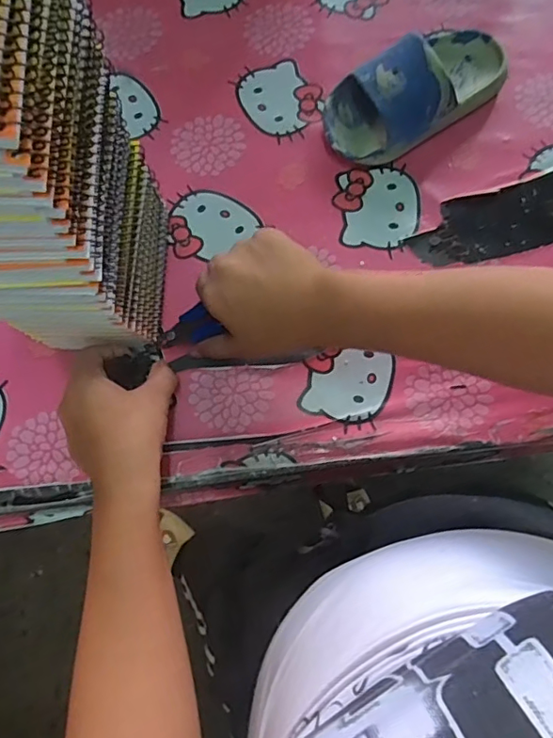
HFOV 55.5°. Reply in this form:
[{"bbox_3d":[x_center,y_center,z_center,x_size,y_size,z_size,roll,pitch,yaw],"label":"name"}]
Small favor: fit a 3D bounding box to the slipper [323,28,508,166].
[{"bbox_3d":[0.123,-0.246,0.453,0.171,0.059,0.083,-34,77,-7],"label":"slipper"}]

